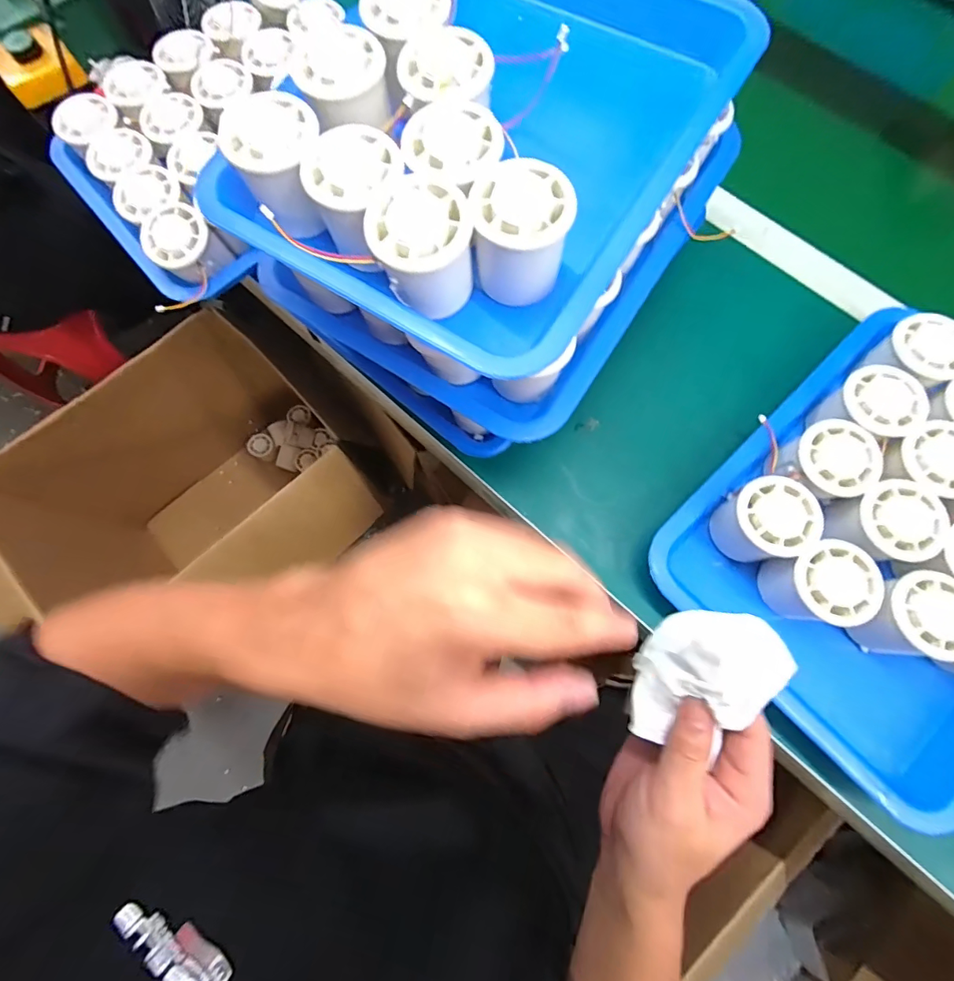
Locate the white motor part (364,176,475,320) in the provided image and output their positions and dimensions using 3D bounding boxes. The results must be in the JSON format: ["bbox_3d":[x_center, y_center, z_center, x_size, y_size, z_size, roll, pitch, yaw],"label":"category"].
[{"bbox_3d":[-0.031,-0.138,0.273,0.056,0.058,0.051,-6,75,-2],"label":"white motor part"}]

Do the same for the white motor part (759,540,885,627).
[{"bbox_3d":[0.248,0.070,0.343,0.052,0.063,0.054,0,75,0],"label":"white motor part"}]

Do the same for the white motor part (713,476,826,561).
[{"bbox_3d":[0.212,0.025,0.349,0.063,0.052,0.059,-28,77,-7],"label":"white motor part"}]

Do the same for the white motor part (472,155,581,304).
[{"bbox_3d":[0.025,-0.150,0.271,0.054,0.048,0.055,0,75,0],"label":"white motor part"}]

